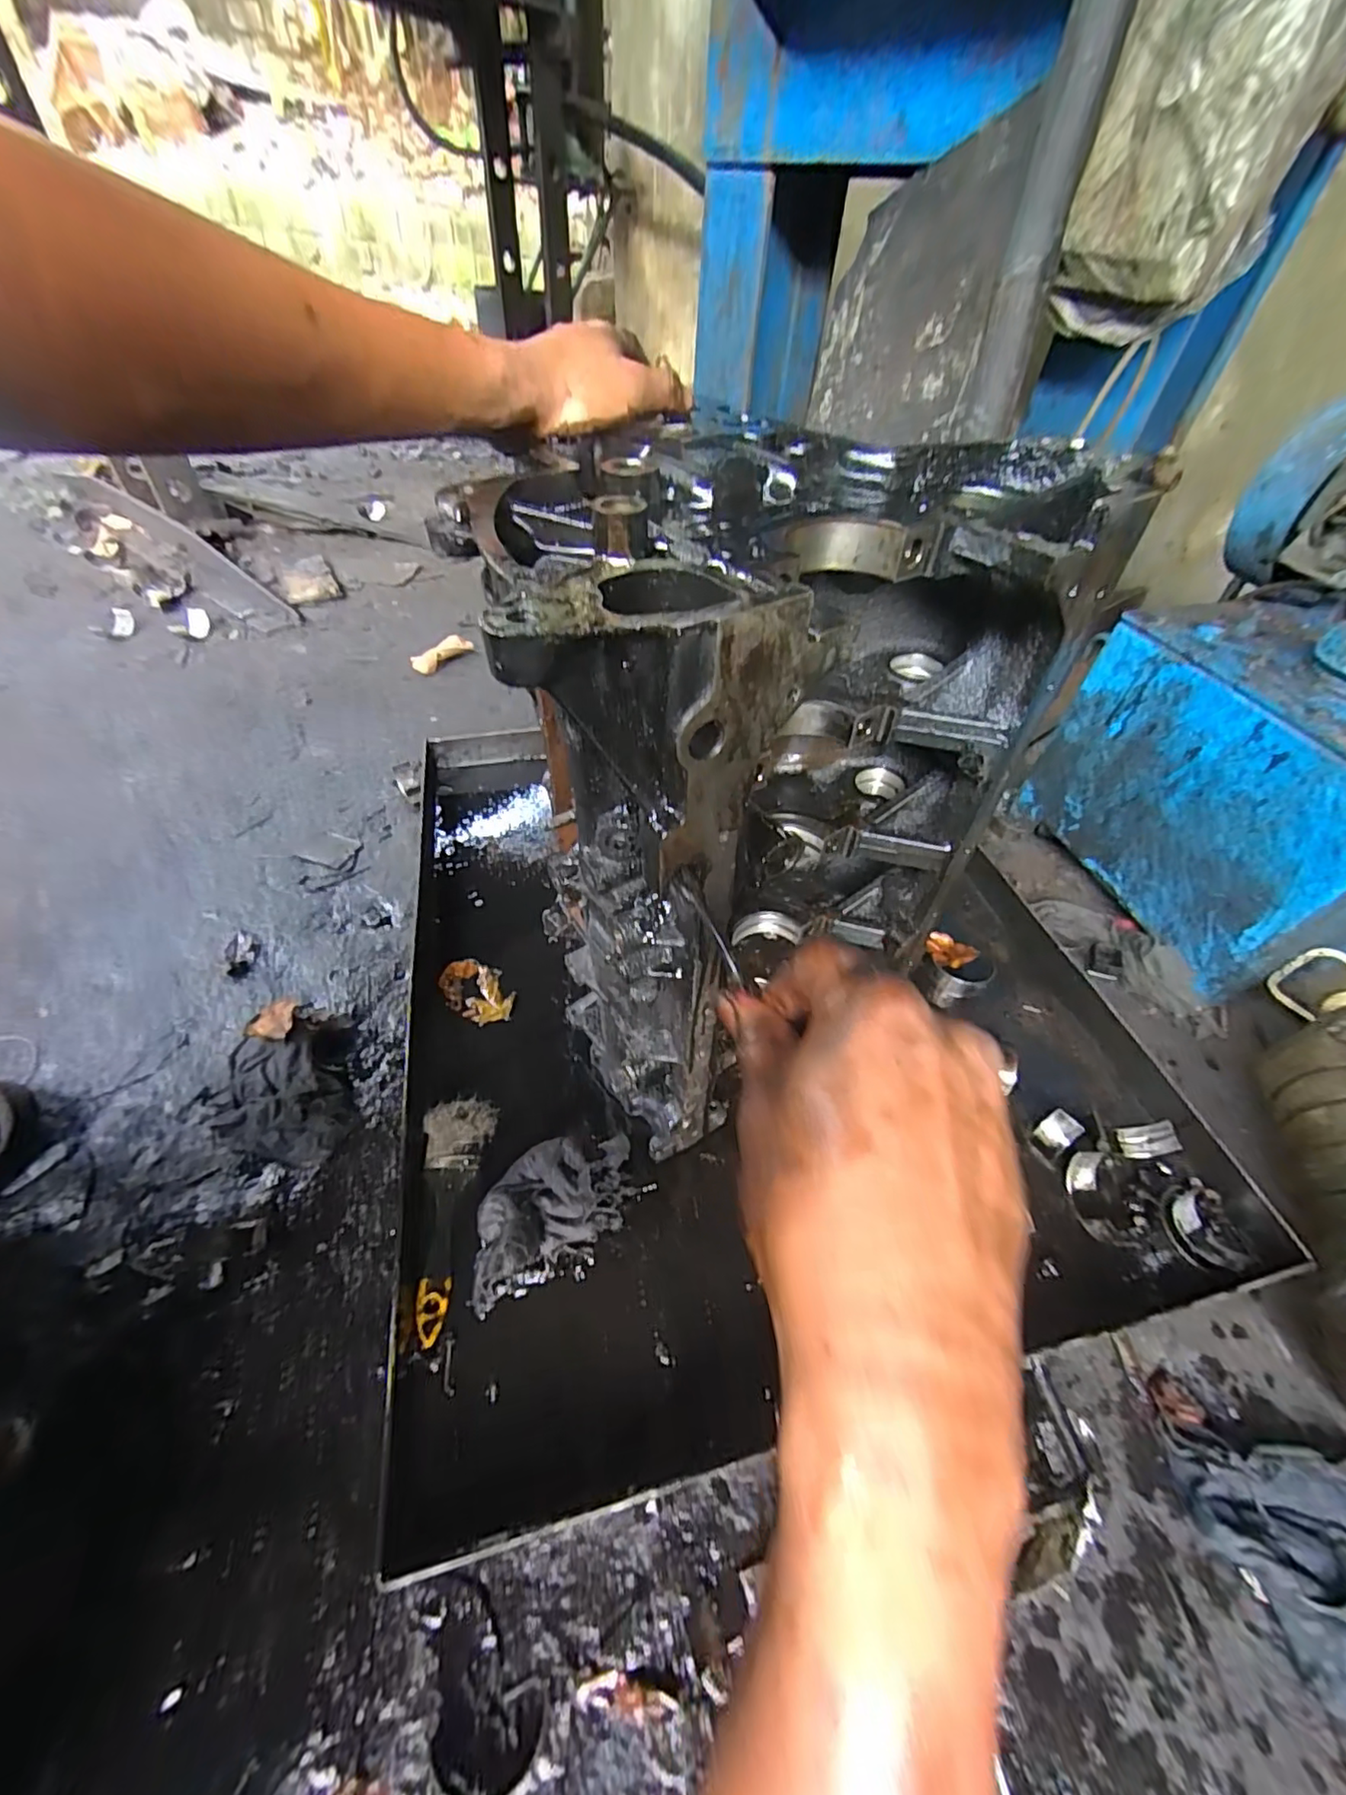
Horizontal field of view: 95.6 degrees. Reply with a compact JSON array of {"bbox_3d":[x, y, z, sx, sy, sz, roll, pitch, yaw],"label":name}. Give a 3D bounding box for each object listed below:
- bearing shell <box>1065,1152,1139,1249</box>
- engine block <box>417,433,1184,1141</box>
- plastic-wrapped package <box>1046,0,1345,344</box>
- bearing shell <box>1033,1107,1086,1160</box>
[{"bbox_3d":[0.367,0.259,0.524,0.043,0.020,0.073,-2,64,-7],"label":"bearing shell"},{"bbox_3d":[0.048,-0.059,0.454,0.359,0.427,0.220,-25,56,-24],"label":"engine block"},{"bbox_3d":[0.523,-0.758,0.605,0.199,0.289,0.089,24,50,15],"label":"plastic-wrapped package"},{"bbox_3d":[0.353,0.219,0.564,0.037,0.030,0.027,-28,57,-26],"label":"bearing shell"}]

